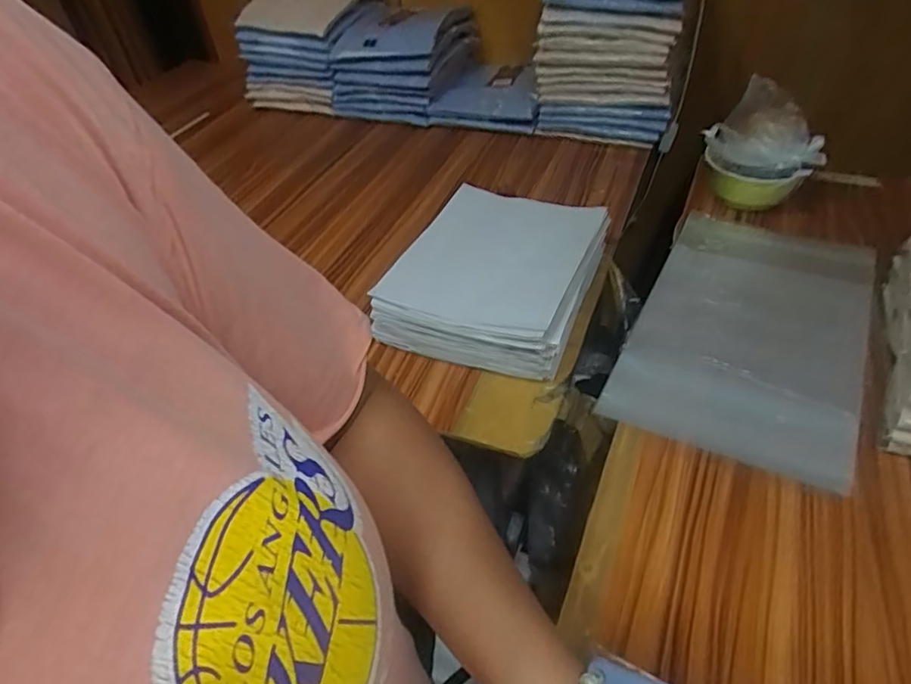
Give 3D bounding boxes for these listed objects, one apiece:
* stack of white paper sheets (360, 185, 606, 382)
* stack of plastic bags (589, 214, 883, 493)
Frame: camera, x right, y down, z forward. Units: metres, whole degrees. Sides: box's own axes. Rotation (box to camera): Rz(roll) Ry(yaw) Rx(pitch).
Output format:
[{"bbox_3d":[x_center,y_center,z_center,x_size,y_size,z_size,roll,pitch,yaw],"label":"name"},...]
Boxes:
[{"bbox_3d":[0.047,-0.084,0.711,0.222,0.072,0.263,14,47,19],"label":"stack of white paper sheets"},{"bbox_3d":[0.335,-0.031,0.655,0.227,0.024,0.381,19,48,23],"label":"stack of plastic bags"}]

